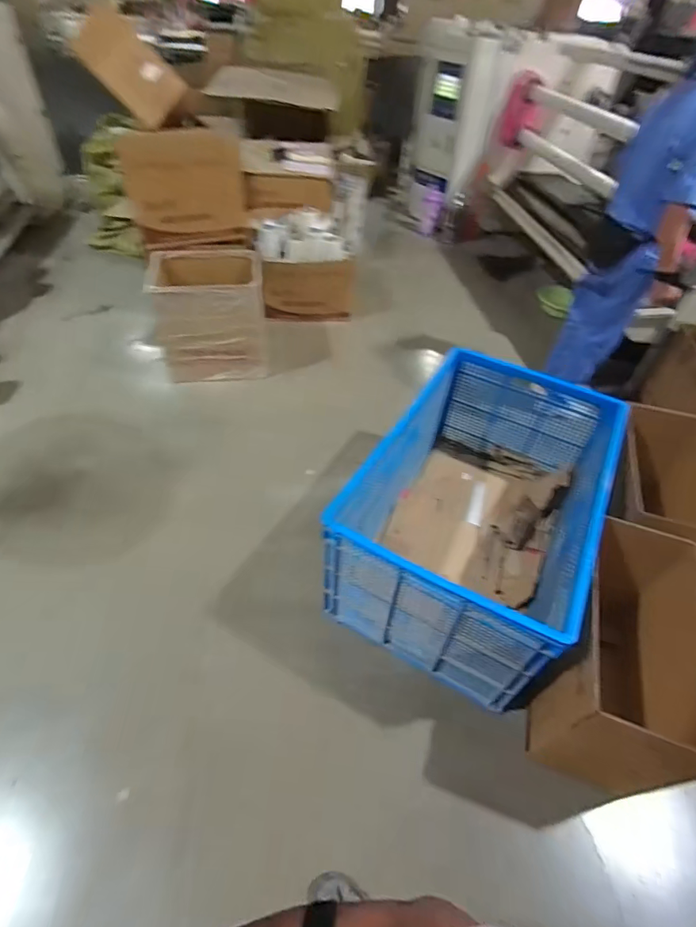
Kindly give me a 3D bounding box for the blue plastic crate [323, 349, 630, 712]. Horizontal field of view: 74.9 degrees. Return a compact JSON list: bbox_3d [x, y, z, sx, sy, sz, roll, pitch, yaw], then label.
[{"bbox_3d":[0.457,0.129,1.608,0.659,0.543,1.070,24,49,18],"label":"blue plastic crate"}]

